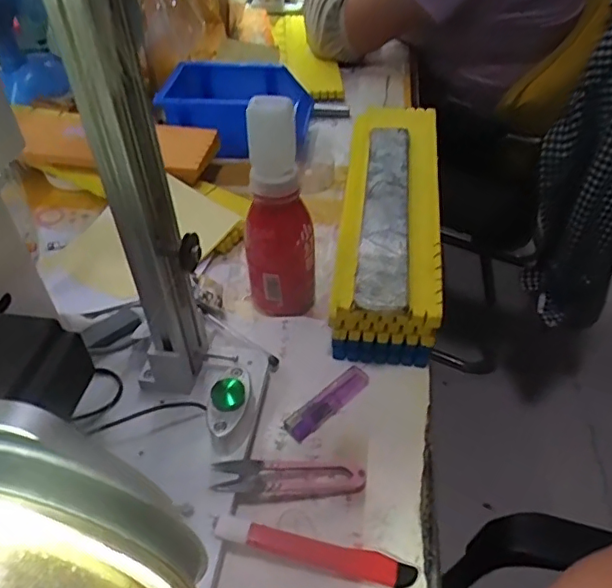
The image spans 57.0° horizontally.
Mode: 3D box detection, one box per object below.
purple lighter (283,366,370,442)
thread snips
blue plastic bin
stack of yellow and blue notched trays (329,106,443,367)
[{"bbox_3d":[0.017,0.081,0.429,0.021,0.007,0.077,34,53,30],"label":"purple lighter"},{"bbox_3d":[-0.011,0.125,0.384,0.100,0.016,0.024,-5,44,-6],"label":"thread snips"},{"bbox_3d":[-0.087,-0.236,0.707,0.182,0.064,0.122,3,43,3],"label":"blue plastic bin"},{"bbox_3d":[0.084,-0.082,0.559,0.089,0.069,0.342,5,43,5],"label":"stack of yellow and blue notched trays"}]

